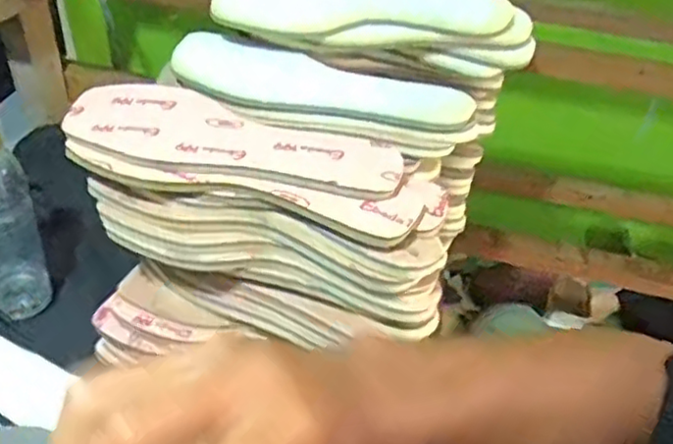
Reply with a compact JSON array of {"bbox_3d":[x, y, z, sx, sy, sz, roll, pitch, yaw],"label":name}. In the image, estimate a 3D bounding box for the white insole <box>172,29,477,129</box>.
[{"bbox_3d":[-0.018,-0.106,0.587,0.259,0.069,0.032,16,52,16],"label":"white insole"}]

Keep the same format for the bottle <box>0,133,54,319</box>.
[{"bbox_3d":[-0.293,-0.001,0.601,0.057,0.201,0.055,-19,44,-27],"label":"bottle"}]

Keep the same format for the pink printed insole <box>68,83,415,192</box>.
[{"bbox_3d":[-0.073,-0.059,0.474,0.235,0.012,0.086,11,39,8],"label":"pink printed insole"}]

